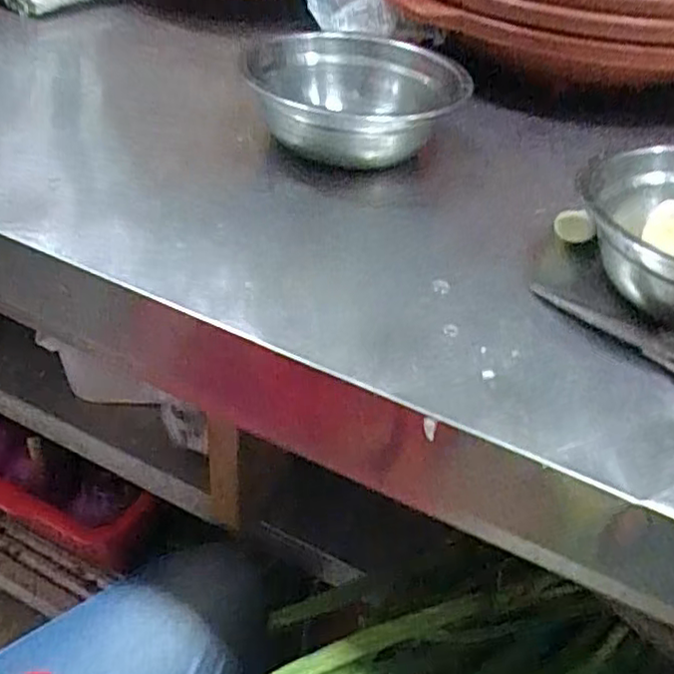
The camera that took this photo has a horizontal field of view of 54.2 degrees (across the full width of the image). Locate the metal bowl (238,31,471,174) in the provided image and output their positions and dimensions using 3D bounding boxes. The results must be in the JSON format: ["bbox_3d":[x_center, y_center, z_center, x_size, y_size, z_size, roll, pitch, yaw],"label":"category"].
[{"bbox_3d":[0.012,-0.180,0.504,0.160,0.057,0.156,3,41,-3],"label":"metal bowl"}]

